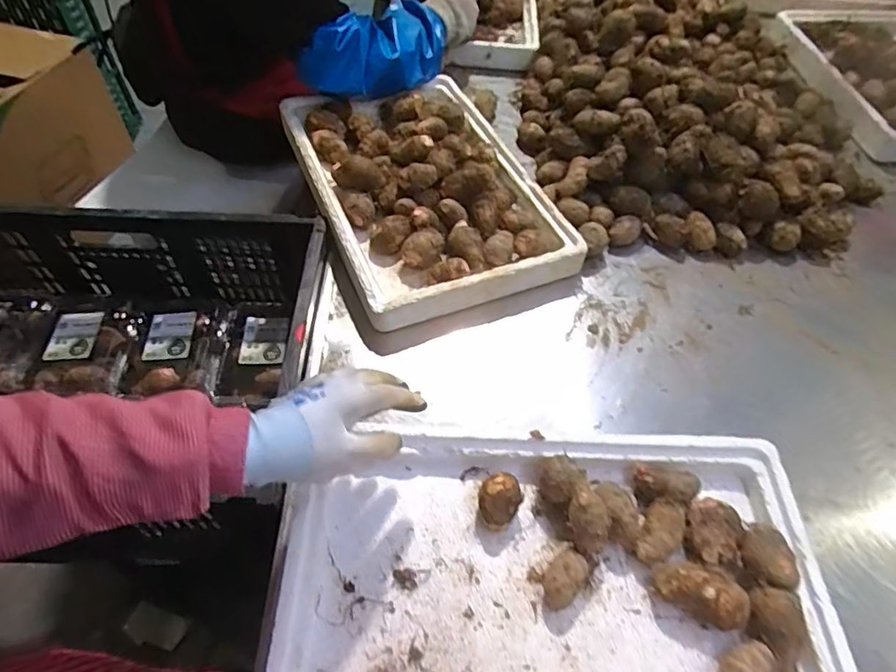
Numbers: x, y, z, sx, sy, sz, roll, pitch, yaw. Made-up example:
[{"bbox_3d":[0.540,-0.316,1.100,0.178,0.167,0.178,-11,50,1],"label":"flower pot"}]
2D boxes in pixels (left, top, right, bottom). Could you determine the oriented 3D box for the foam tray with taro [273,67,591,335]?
[{"bbox_3d":[-0.041,-0.230,0.796,0.296,0.080,0.452,-17,55,-15],"label":"foam tray with taro"}]

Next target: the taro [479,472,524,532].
[{"bbox_3d":[0.046,0.152,0.517,0.039,0.038,0.048,32,57,19],"label":"taro"}]

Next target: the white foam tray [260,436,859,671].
[{"bbox_3d":[0.091,0.225,0.473,0.465,0.051,0.282,0,53,-3],"label":"white foam tray"}]

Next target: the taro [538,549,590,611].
[{"bbox_3d":[0.101,0.212,0.483,0.043,0.033,0.033,-34,62,-26],"label":"taro"}]

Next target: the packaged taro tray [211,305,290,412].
[{"bbox_3d":[-0.279,0.020,0.792,0.105,0.033,0.157,-7,54,-9],"label":"packaged taro tray"}]

